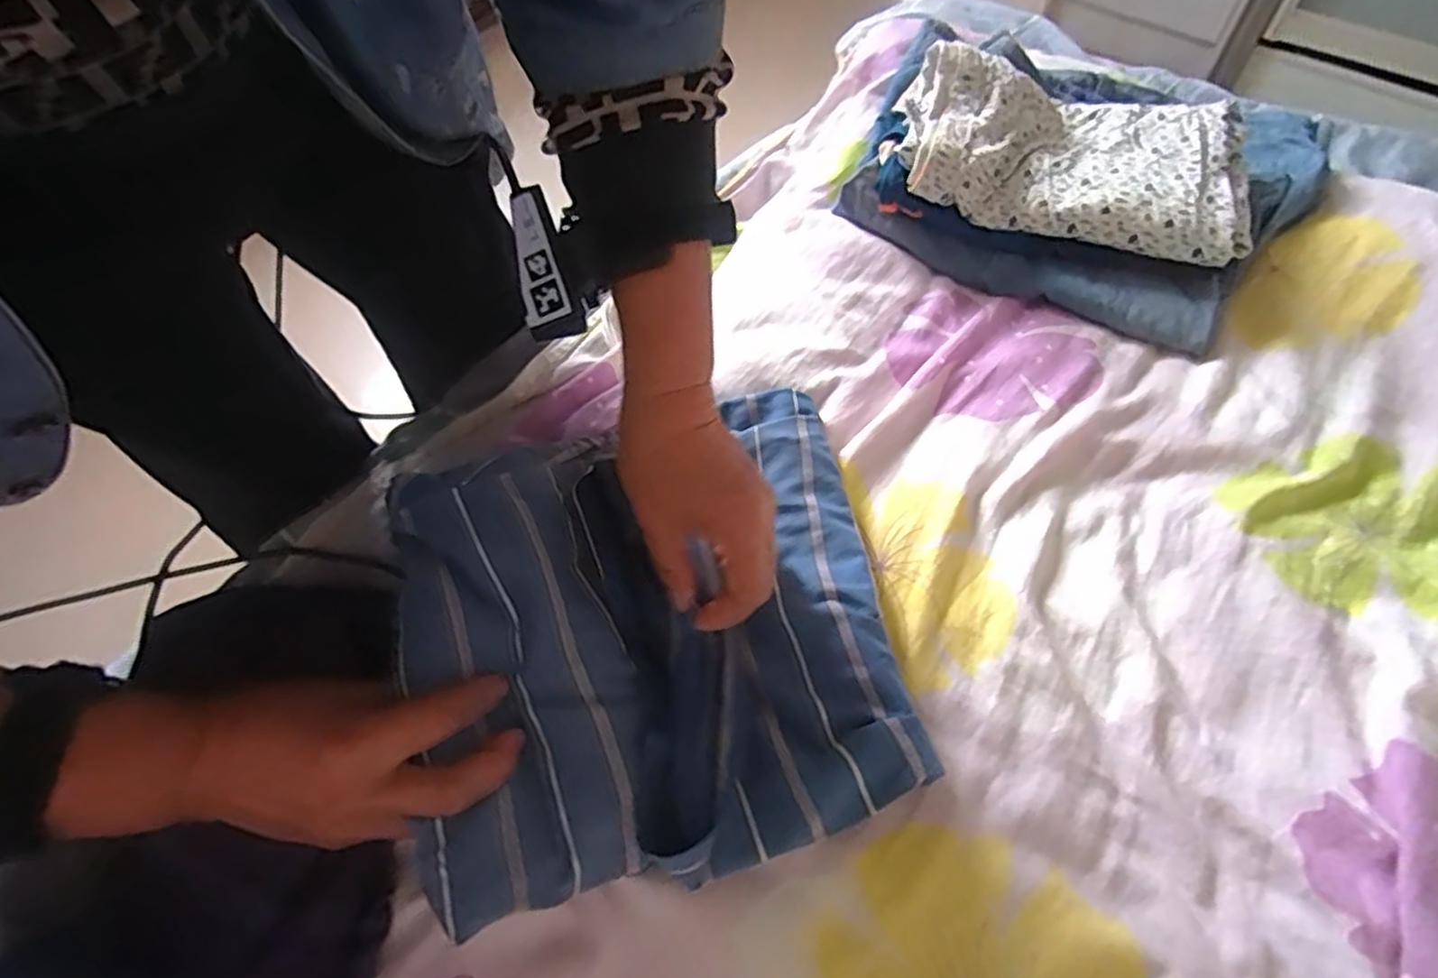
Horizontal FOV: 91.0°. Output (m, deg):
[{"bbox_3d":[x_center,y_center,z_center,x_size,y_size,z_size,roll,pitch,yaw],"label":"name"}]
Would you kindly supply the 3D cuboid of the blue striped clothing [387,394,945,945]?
[{"bbox_3d":[-0.036,0.063,0.387,0.250,0.069,0.261,-13,57,-4],"label":"blue striped clothing"}]

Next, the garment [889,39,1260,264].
[{"bbox_3d":[0.276,-0.275,0.556,0.269,0.061,0.161,15,60,12],"label":"garment"}]

